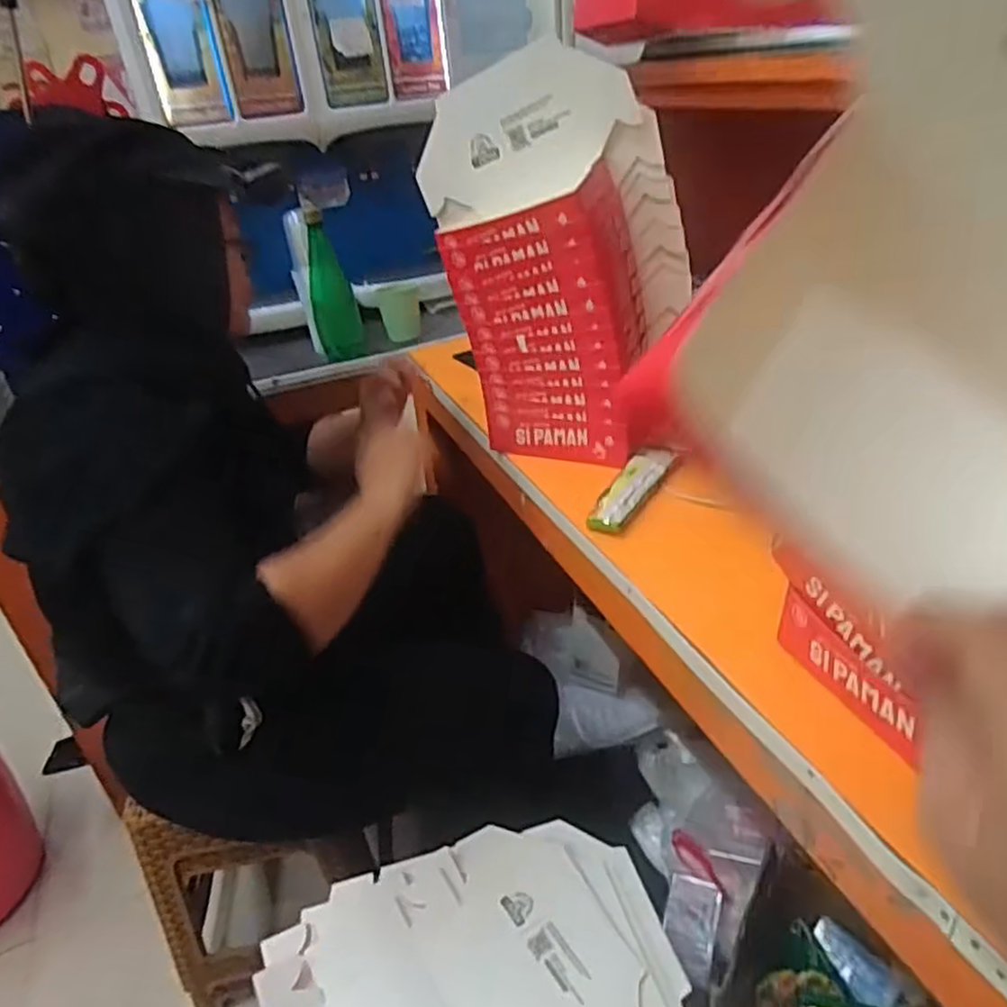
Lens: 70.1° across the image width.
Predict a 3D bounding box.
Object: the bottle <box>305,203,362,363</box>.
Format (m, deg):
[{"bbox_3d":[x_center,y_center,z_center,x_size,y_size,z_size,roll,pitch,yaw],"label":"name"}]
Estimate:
[{"bbox_3d":[-0.302,-0.375,1.249,0.076,0.233,0.065,-14,31,-11],"label":"bottle"}]

